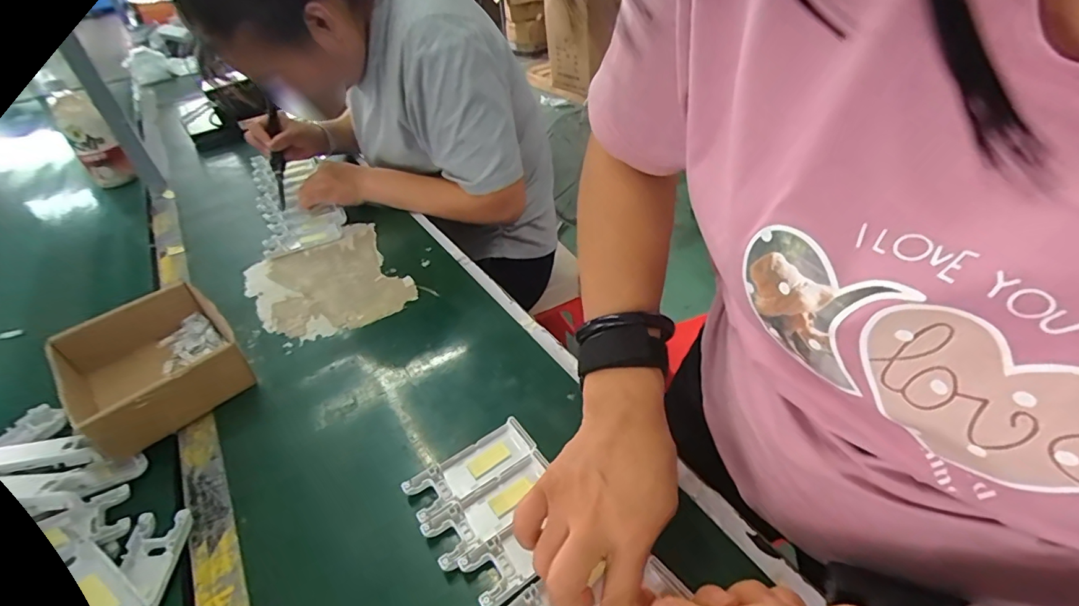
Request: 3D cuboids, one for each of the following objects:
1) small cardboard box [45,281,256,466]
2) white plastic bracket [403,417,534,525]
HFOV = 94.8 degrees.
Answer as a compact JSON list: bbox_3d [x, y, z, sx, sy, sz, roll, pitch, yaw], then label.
[{"bbox_3d":[-0.387,0.059,0.497,0.139,0.055,0.171,-35,48,-30],"label":"small cardboard box"},{"bbox_3d":[-0.055,0.133,0.402,0.103,0.011,0.038,-27,44,-23],"label":"white plastic bracket"}]

